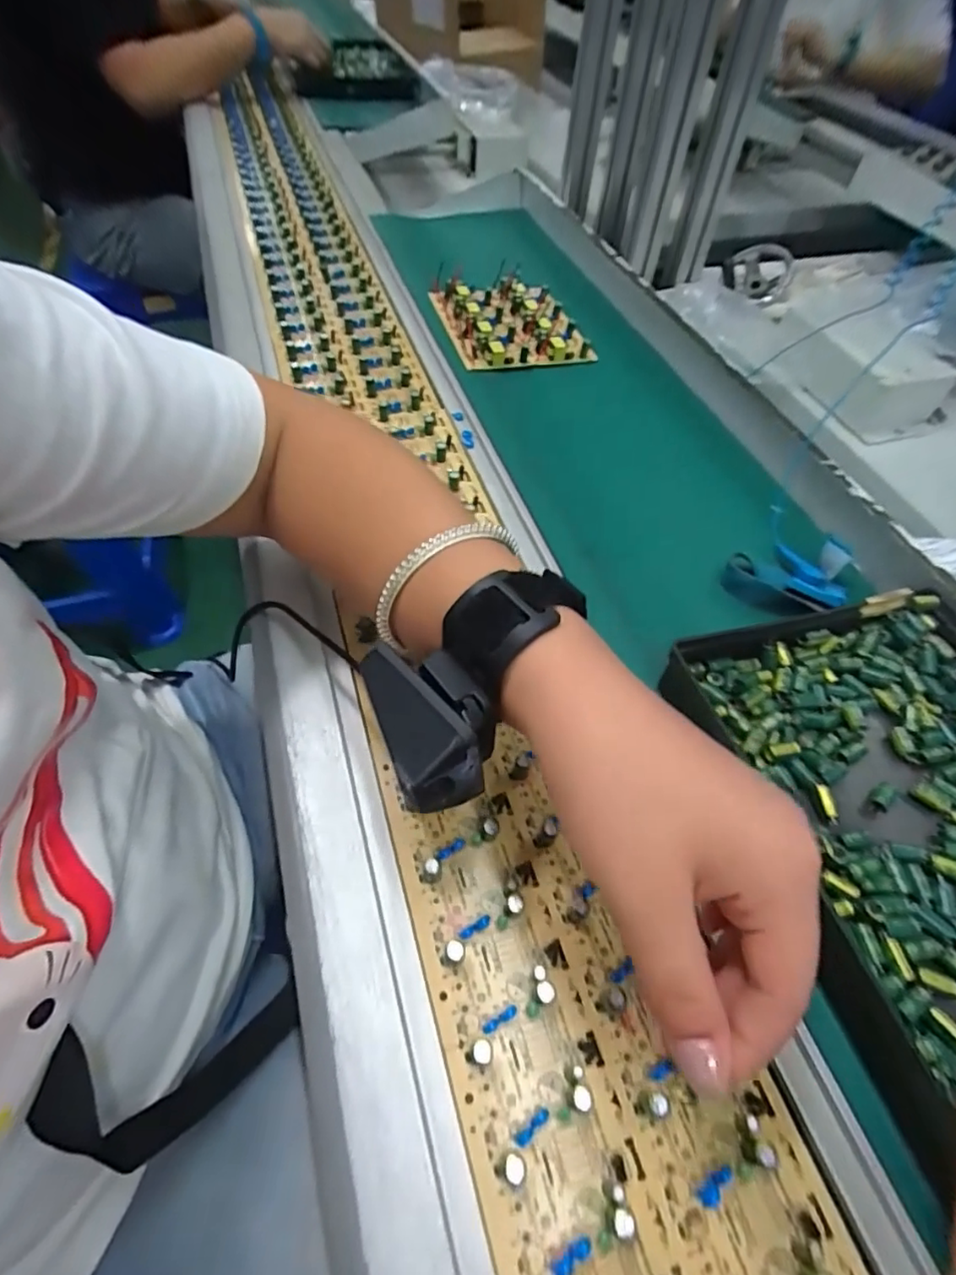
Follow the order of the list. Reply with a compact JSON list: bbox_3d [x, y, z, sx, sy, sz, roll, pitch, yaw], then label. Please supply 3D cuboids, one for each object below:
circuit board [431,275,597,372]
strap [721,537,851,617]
[{"bbox_3d":[0.028,-0.290,0.542,0.109,0.016,0.143,-12,56,-12],"label":"circuit board"},{"bbox_3d":[0.189,-0.039,0.364,0.065,0.031,0.051,29,58,16],"label":"strap"}]

